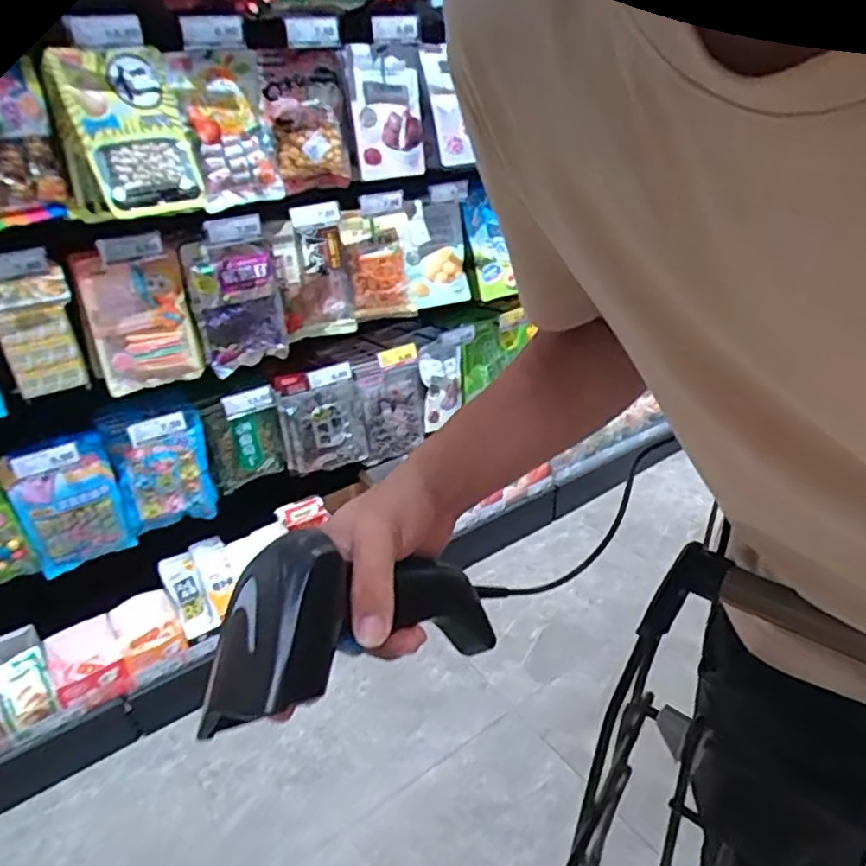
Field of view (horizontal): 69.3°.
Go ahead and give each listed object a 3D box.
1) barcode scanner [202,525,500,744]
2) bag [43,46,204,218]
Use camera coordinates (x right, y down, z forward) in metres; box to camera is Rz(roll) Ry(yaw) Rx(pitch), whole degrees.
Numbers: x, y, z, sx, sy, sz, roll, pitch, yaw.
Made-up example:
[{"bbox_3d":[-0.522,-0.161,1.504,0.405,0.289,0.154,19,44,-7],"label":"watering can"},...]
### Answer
[{"bbox_3d":[-0.034,0.099,0.334,0.070,0.074,0.187,23,5,38],"label":"barcode scanner"},{"bbox_3d":[-0.480,-0.479,1.001,0.068,0.230,0.171,21,35,36],"label":"bag"}]

